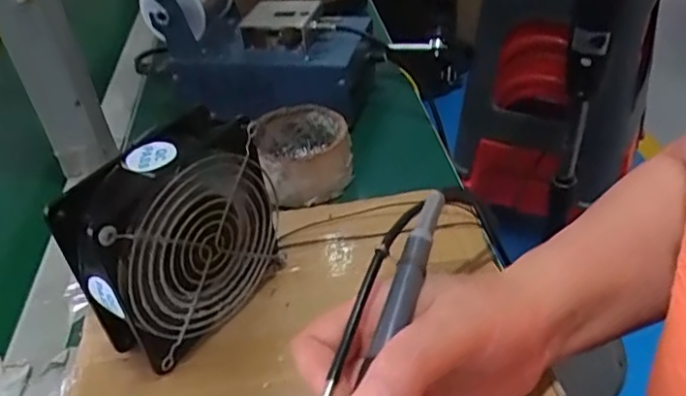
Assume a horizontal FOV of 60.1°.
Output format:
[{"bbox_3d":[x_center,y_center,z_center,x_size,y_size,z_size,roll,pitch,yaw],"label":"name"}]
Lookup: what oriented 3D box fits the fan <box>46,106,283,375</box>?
[{"bbox_3d":[-0.099,0.027,0.363,0.051,0.124,0.120,23,46,31],"label":"fan"}]

